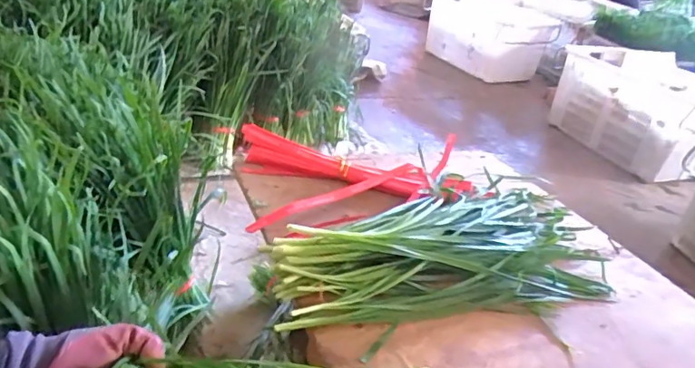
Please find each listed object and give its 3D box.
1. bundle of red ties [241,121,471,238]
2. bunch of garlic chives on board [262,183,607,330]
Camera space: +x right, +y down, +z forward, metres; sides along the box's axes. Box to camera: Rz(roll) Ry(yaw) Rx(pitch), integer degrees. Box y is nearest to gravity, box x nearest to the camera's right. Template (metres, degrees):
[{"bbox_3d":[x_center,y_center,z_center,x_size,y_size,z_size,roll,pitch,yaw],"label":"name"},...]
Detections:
[{"bbox_3d":[0.020,-0.007,0.763,0.339,0.045,0.225,2,32,-17],"label":"bundle of red ties"},{"bbox_3d":[0.135,0.065,0.648,0.482,0.066,0.232,-2,33,-22],"label":"bunch of garlic chives on board"}]

